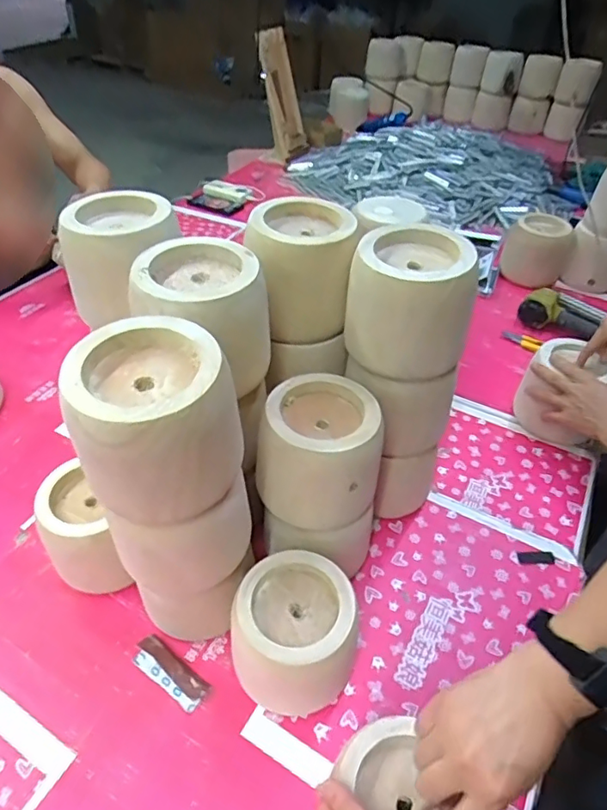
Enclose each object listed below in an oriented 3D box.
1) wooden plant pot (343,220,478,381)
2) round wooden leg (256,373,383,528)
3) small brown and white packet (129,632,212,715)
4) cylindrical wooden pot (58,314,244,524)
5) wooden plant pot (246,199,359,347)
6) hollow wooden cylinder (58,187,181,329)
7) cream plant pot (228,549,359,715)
[{"bbox_3d":[0.120,-0.113,0.595,0.124,0.125,0.118,18,46,18],"label":"wooden plant pot"},{"bbox_3d":[0.019,0.052,0.607,0.129,0.125,0.120,0,44,0],"label":"round wooden leg"},{"bbox_3d":[-0.152,0.301,0.614,0.096,0.025,0.034,27,50,25],"label":"small brown and white packet"},{"bbox_3d":[-0.117,0.014,0.451,0.120,0.126,0.116,0,44,0],"label":"cylindrical wooden pot"},{"bbox_3d":[-0.001,-0.160,0.641,0.122,0.124,0.123,-8,44,-9],"label":"wooden plant pot"},{"bbox_3d":[-0.201,-0.171,0.630,0.122,0.111,0.116,11,45,11],"label":"hollow wooden cylinder"},{"bbox_3d":[-0.009,0.251,0.592,0.118,0.137,0.117,0,44,0],"label":"cream plant pot"}]

